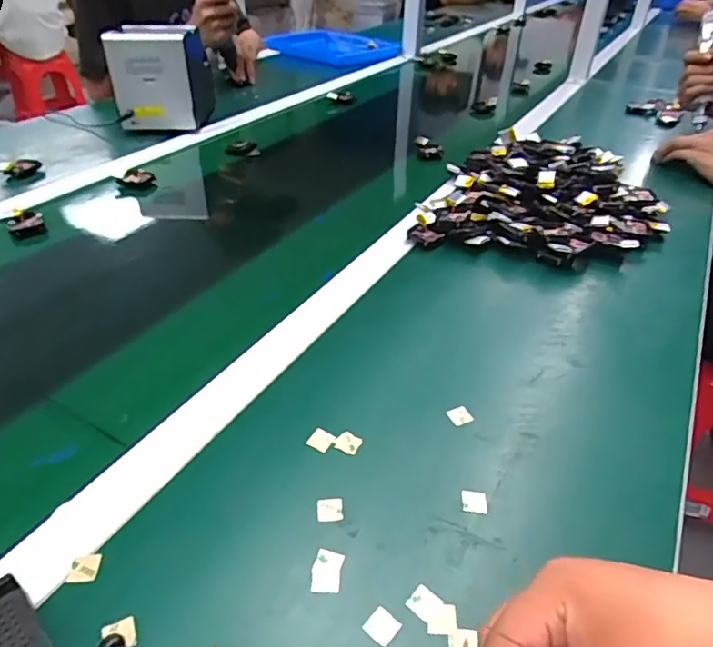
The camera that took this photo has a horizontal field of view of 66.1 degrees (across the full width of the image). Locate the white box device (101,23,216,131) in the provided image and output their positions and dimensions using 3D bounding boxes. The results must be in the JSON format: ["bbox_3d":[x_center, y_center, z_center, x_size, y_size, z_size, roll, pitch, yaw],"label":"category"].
[{"bbox_3d":[-0.326,-0.418,0.921,0.123,0.138,0.147,3,37,0],"label":"white box device"}]

